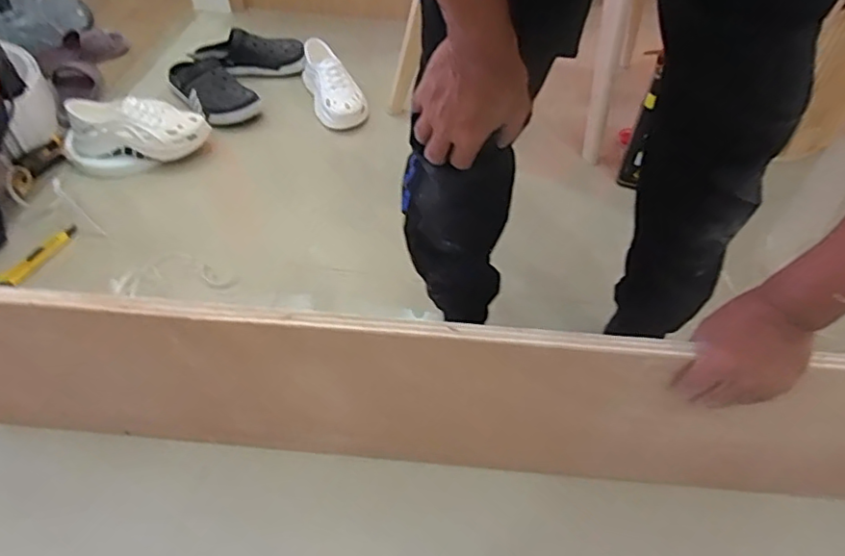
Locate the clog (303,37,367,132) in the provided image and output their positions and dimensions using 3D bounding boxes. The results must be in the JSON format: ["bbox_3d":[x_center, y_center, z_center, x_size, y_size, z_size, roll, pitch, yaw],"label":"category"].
[{"bbox_3d":[-0.210,-0.433,1.291,0.105,0.094,0.226,-20,68,-18],"label":"clog"}]

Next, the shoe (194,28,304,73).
[{"bbox_3d":[-0.415,-0.522,1.358,0.263,0.081,0.092,3,49,1],"label":"shoe"}]

